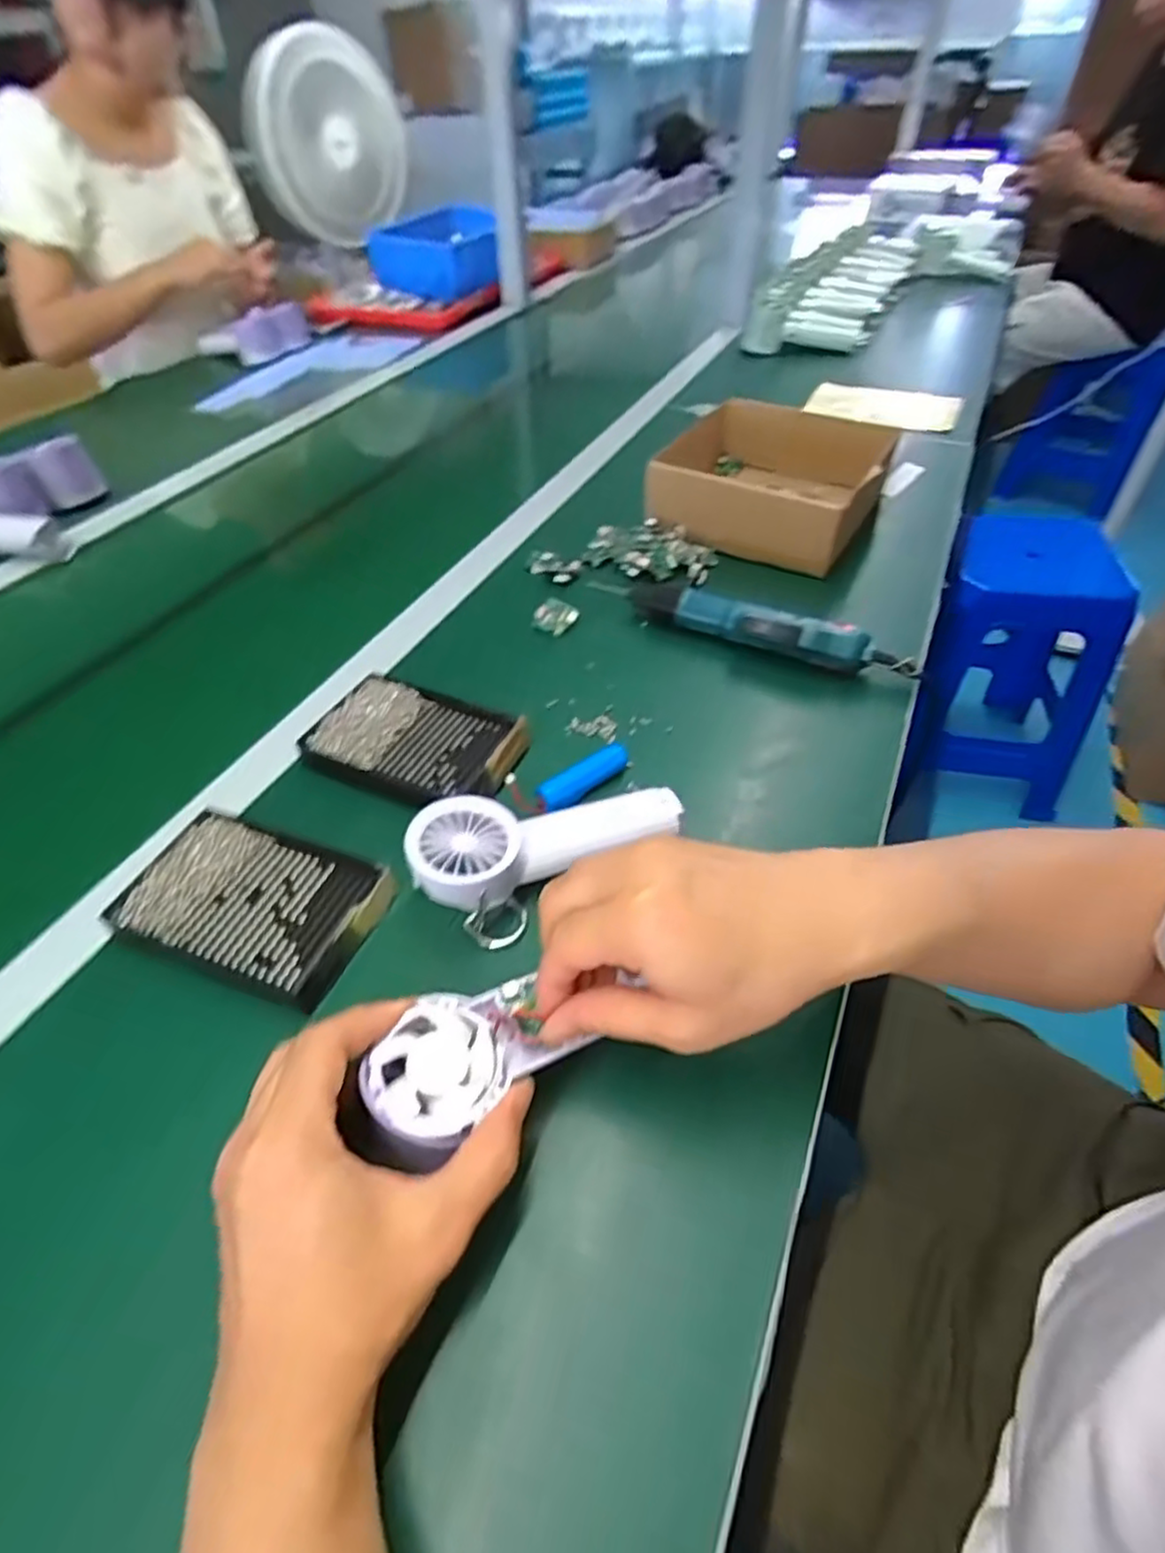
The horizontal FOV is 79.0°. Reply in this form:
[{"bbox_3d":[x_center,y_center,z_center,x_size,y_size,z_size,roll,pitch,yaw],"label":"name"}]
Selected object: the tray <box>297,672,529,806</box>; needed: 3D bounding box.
[{"bbox_3d":[-0.118,-0.027,0.498,0.147,0.013,0.095,17,49,18],"label":"tray"}]

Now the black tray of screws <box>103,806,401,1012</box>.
[{"bbox_3d":[-0.189,0.072,0.409,0.140,0.016,0.087,14,48,16],"label":"black tray of screws"}]

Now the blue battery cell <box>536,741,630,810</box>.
[{"bbox_3d":[0.002,0.002,0.475,0.068,0.022,0.016,-29,52,-23],"label":"blue battery cell"}]

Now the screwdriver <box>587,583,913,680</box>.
[{"bbox_3d":[0.131,-0.124,0.576,0.262,0.038,0.033,24,52,24],"label":"screwdriver"}]

